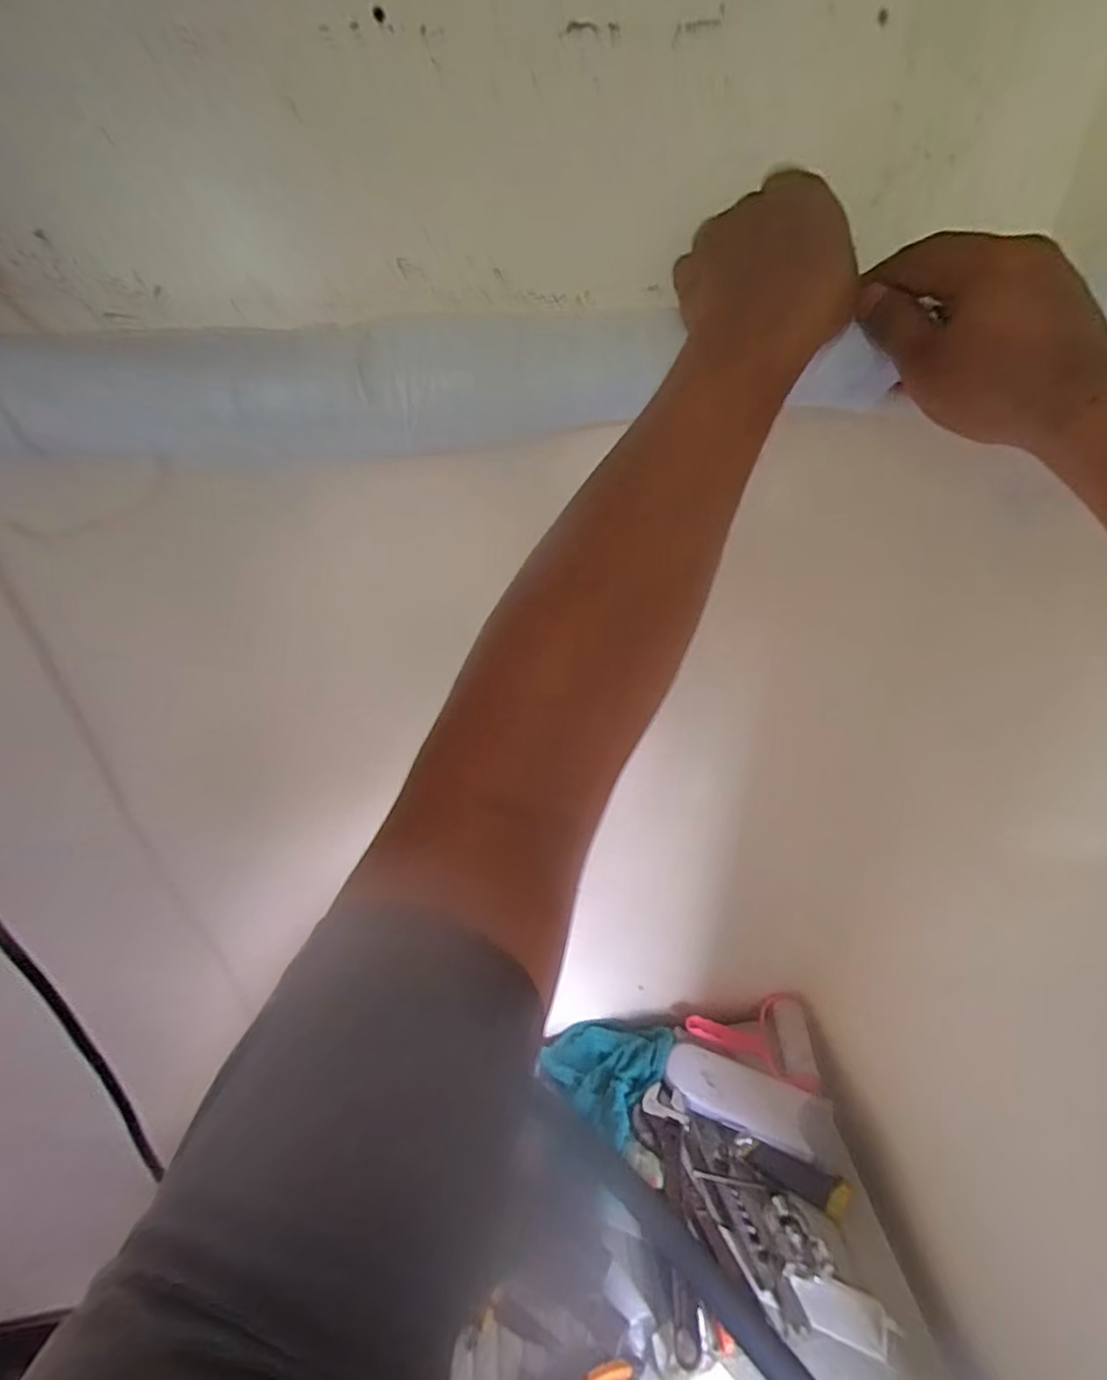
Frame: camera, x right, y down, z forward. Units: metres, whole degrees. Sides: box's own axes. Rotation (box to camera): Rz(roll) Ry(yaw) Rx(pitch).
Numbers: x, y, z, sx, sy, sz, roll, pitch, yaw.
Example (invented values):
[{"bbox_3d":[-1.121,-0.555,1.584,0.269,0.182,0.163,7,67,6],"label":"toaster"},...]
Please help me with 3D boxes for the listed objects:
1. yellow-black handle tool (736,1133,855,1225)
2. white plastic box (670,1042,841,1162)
[{"bbox_3d":[0.289,0.591,0.699,0.131,0.025,0.034,12,35,23],"label":"yellow-black handle tool"},{"bbox_3d":[0.254,0.535,0.751,0.205,0.022,0.073,11,35,22],"label":"white plastic box"}]

